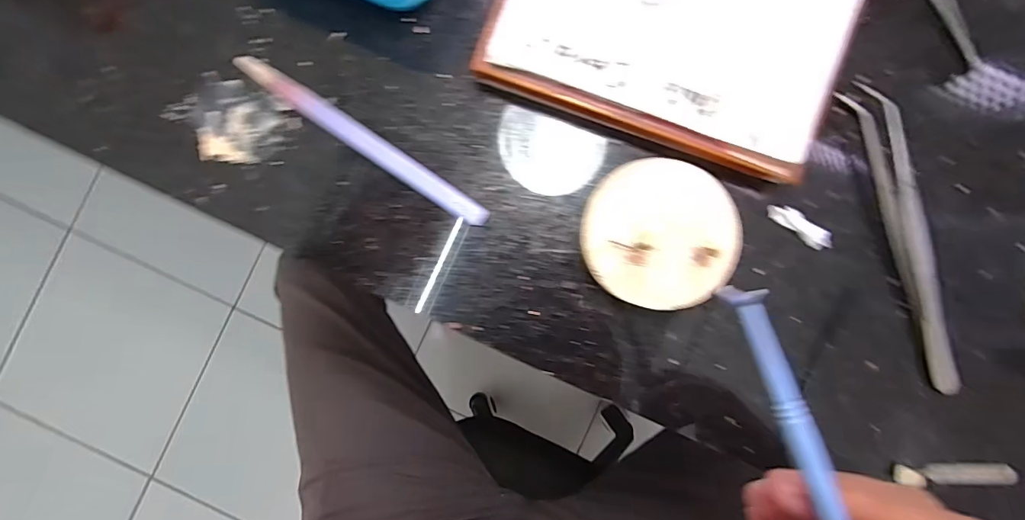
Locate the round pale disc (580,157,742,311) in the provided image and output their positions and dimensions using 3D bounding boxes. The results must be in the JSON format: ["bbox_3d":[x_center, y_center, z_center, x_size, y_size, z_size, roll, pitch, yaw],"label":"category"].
[{"bbox_3d":[0.068,-0.012,0.212,0.069,0.013,0.065,0,91,1],"label":"round pale disc"}]

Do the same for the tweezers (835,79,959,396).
[{"bbox_3d":[0.183,-0.011,0.210,0.012,0.013,0.146,-17,89,-1],"label":"tweezers"}]

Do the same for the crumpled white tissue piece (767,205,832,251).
[{"bbox_3d":[0.137,-0.016,0.216,0.034,0.004,0.010,31,89,1],"label":"crumpled white tissue piece"}]

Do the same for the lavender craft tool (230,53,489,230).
[{"bbox_3d":[-0.073,-0.058,0.220,0.141,0.005,0.011,34,89,1],"label":"lavender craft tool"}]

